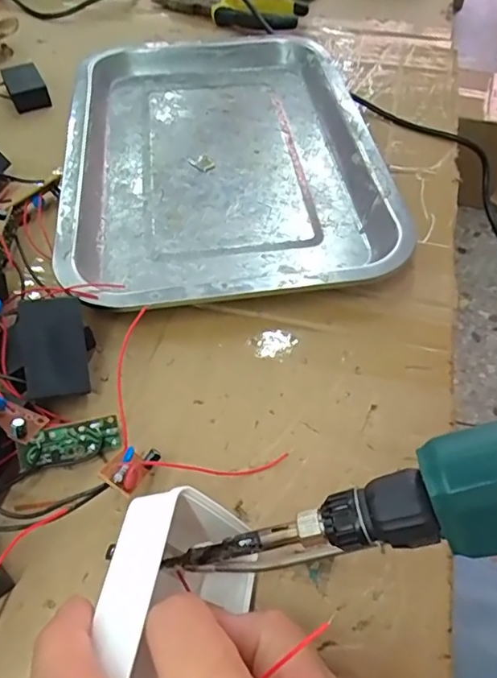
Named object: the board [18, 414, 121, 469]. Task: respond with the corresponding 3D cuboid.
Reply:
[{"bbox_3d":[-0.081,0.047,0.247,0.043,0.004,0.018,-11,97,-17],"label":"board"}]

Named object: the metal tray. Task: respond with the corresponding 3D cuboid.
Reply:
[{"bbox_3d":[-0.022,-0.141,0.392,0.206,0.022,0.315,-6,52,-3],"label":"metal tray"}]

